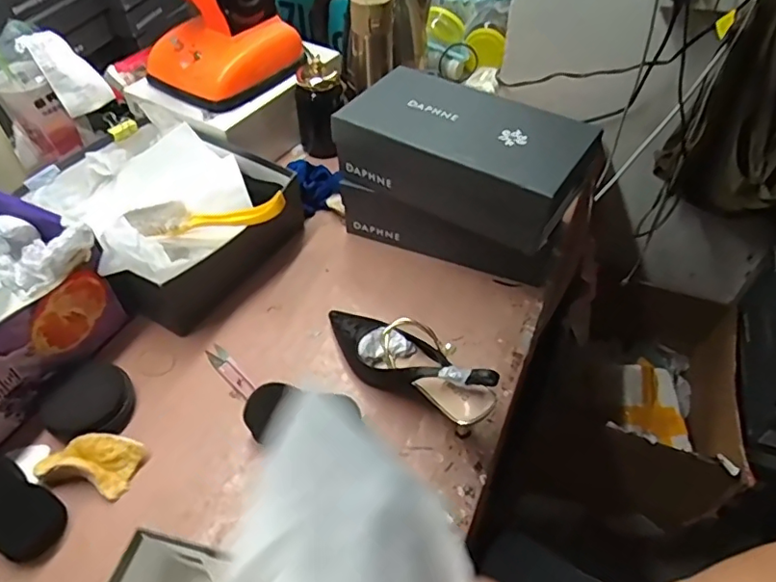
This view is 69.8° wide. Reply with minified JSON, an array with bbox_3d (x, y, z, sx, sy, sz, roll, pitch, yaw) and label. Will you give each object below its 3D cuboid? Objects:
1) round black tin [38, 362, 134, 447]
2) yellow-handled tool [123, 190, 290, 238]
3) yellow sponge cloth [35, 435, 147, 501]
[{"bbox_3d":[-0.332,0.120,0.617,0.083,0.033,0.094,-9,50,-9],"label":"round black tin"},{"bbox_3d":[-0.233,-0.098,0.707,0.207,0.049,0.041,-1,49,-2],"label":"yellow-handled tool"},{"bbox_3d":[-0.310,0.176,0.579,0.090,0.032,0.056,9,49,6],"label":"yellow sponge cloth"}]

